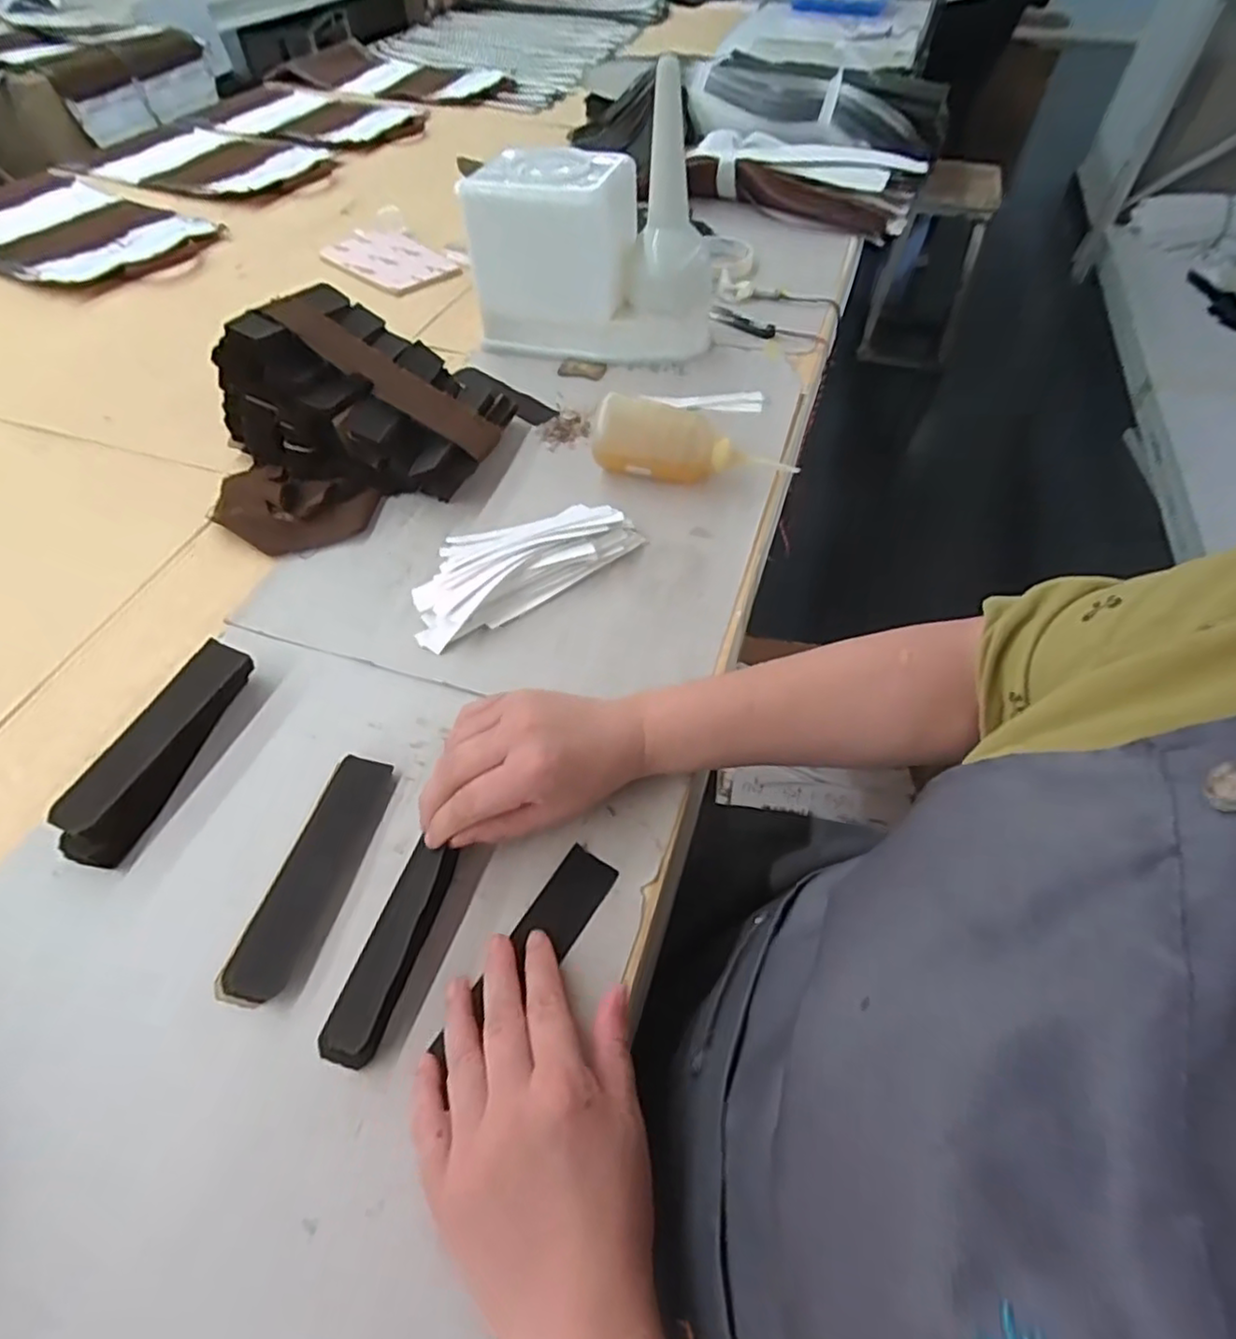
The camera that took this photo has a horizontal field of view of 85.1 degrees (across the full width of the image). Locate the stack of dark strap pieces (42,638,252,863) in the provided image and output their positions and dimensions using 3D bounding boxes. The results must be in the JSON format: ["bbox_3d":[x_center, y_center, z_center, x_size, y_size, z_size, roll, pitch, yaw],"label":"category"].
[{"bbox_3d":[-0.290,0.049,0.429,0.037,0.032,0.147,13,54,10],"label":"stack of dark strap pieces"}]

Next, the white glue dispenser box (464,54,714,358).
[{"bbox_3d":[-0.023,-0.462,0.708,0.249,0.233,0.147,7,55,7],"label":"white glue dispenser box"}]

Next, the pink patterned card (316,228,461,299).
[{"bbox_3d":[-0.314,-0.560,0.913,0.203,0.011,0.114,38,61,26],"label":"pink patterned card"}]

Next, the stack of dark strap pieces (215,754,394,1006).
[{"bbox_3d":[-0.180,0.116,0.393,0.041,0.012,0.144,12,53,10],"label":"stack of dark strap pieces"}]

